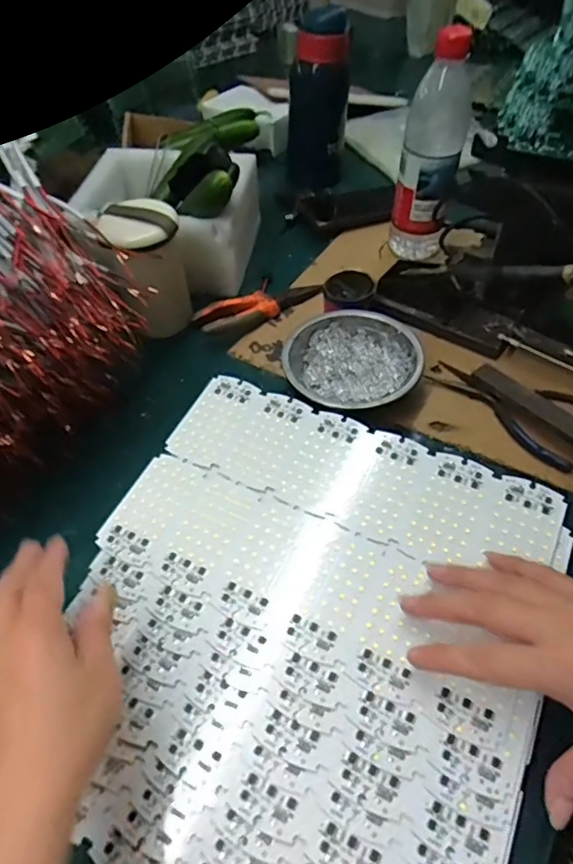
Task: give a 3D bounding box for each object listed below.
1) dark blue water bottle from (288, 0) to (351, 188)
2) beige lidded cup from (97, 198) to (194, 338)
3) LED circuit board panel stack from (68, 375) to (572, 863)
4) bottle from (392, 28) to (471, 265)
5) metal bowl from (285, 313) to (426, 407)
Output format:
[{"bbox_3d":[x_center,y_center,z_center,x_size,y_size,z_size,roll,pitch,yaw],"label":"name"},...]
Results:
[{"bbox_3d":[0.042,-0.444,0.738,0.079,0.205,0.064,0,48,1],"label":"dark blue water bottle"},{"bbox_3d":[-0.132,-0.156,0.548,0.066,0.122,0.085,-22,52,-18],"label":"beige lidded cup"},{"bbox_3d":[0.004,0.125,0.361,0.298,0.007,0.323,21,62,19],"label":"LED circuit board panel stack"},{"bbox_3d":[0.152,-0.287,0.579,0.064,0.223,0.073,8,49,8],"label":"bottle"},{"bbox_3d":[0.060,-0.065,0.517,0.117,0.034,0.120,0,48,0],"label":"metal bowl"}]

